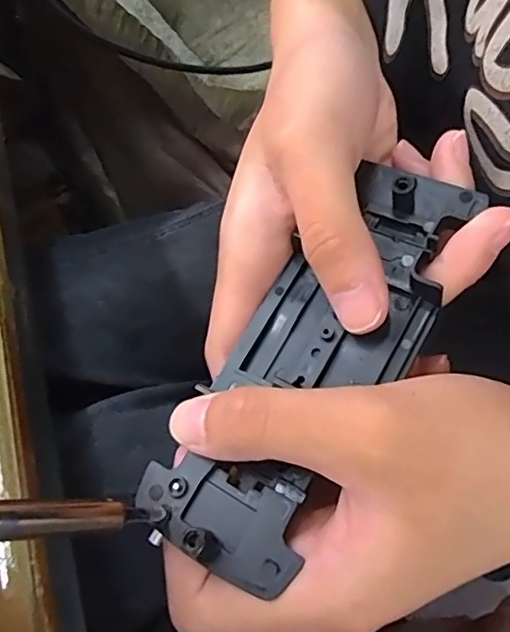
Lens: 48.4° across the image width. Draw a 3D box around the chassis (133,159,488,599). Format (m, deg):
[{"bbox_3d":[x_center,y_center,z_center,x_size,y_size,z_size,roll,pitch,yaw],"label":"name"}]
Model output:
[{"bbox_3d":[0.018,0.008,0.159,0.045,0.014,0.125,30,73,17],"label":"chassis"}]

